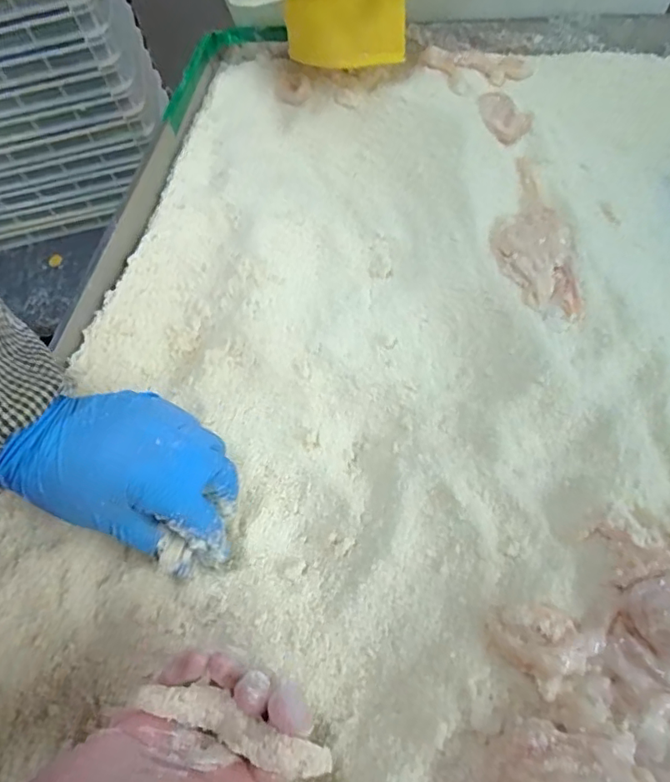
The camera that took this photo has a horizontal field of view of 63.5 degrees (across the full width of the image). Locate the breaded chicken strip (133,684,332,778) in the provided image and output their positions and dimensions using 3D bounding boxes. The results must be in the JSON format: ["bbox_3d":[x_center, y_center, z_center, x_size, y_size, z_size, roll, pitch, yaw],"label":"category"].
[{"bbox_3d":[-0.050,0.175,0.281,0.097,0.016,0.019,14,59,16],"label":"breaded chicken strip"}]

